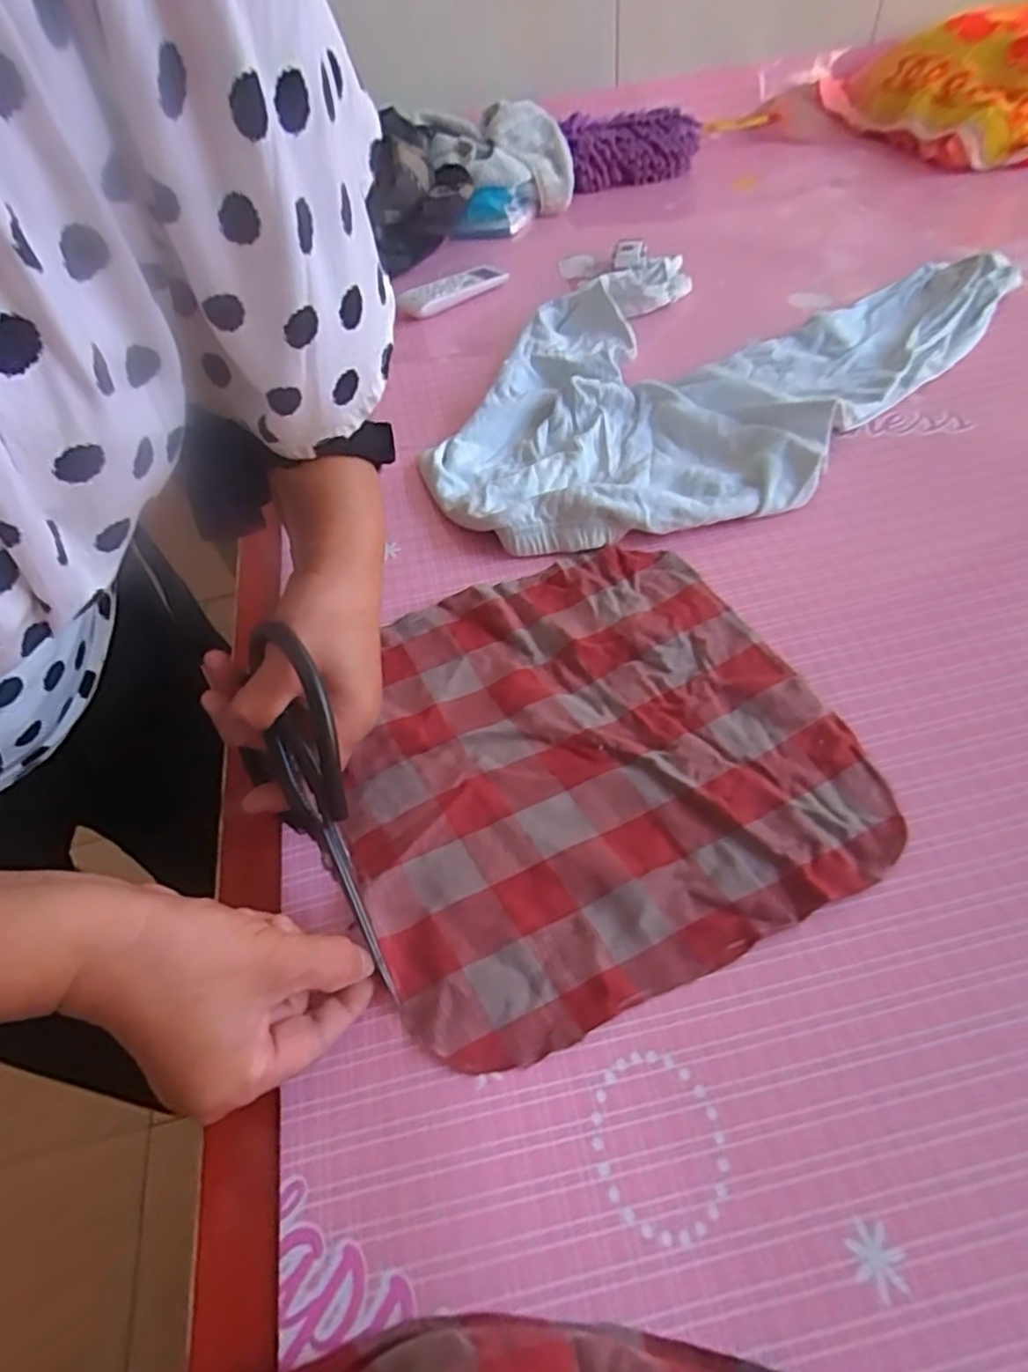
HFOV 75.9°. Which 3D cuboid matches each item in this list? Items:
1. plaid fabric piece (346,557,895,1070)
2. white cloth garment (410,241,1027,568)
[{"bbox_3d":[0.034,0.033,0.382,0.268,0.012,0.269,-23,55,-11],"label":"plaid fabric piece"},{"bbox_3d":[0.139,-0.275,0.567,0.485,0.038,0.325,-38,59,-20],"label":"white cloth garment"}]

